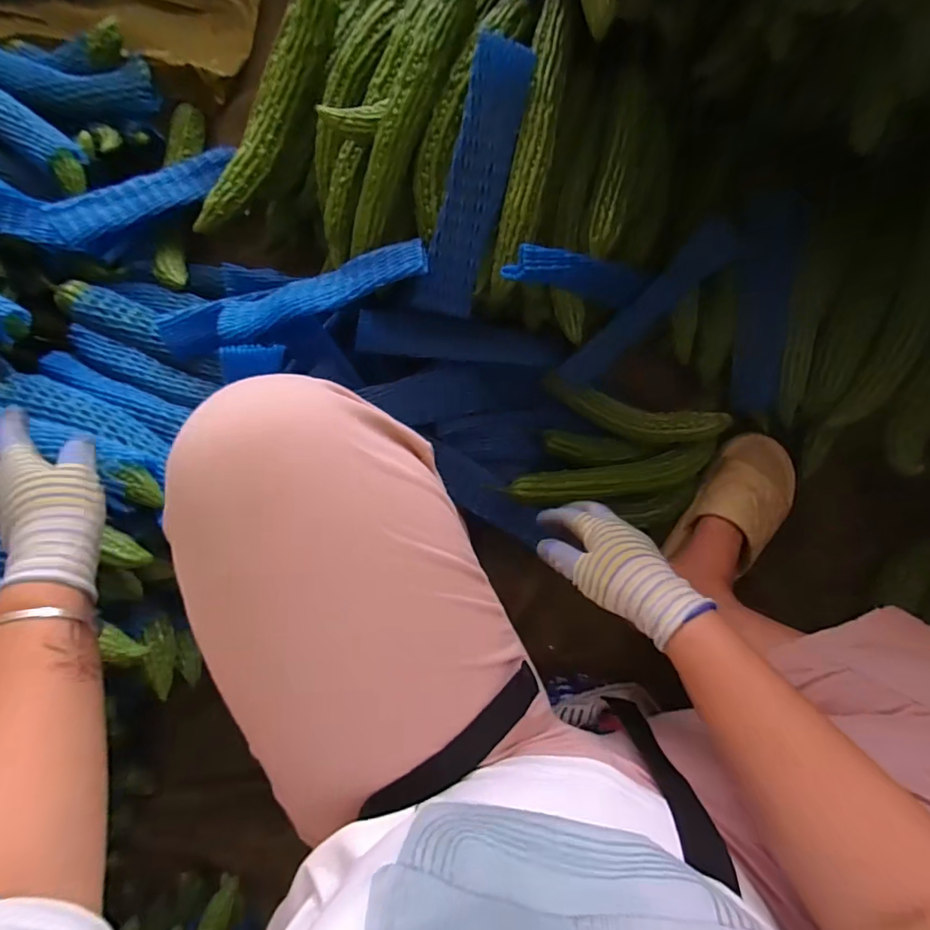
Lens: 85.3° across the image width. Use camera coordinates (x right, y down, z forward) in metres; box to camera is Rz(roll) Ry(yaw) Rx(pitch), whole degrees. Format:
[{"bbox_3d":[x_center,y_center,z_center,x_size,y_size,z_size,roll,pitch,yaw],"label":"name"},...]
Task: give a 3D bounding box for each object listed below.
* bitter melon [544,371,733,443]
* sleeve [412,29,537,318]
[{"bbox_3d":[0.187,-0.062,0.581,0.204,0.037,0.054,16,90,7],"label":"bitter melon"},{"bbox_3d":[0.009,-0.267,0.489,0.057,0.017,0.235,19,111,7],"label":"sleeve"}]

